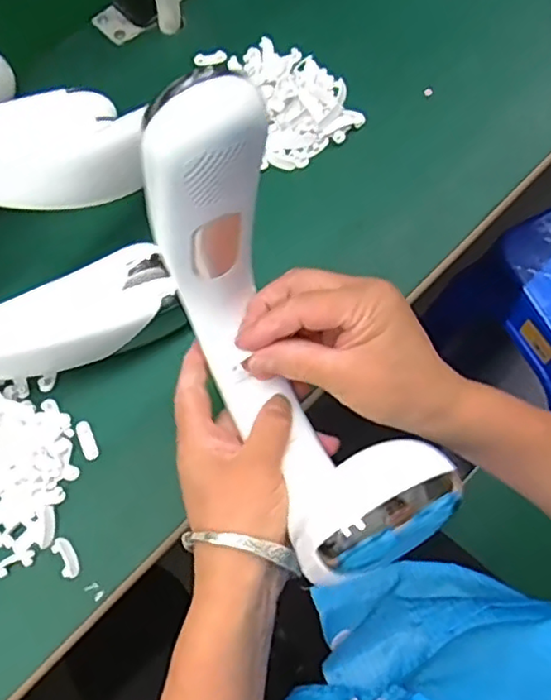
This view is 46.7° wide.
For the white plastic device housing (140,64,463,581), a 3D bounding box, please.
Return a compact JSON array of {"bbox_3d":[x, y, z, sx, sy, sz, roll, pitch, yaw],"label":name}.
[{"bbox_3d":[0.001,0.008,0.300,0.051,0.188,0.172,-24,72,-7],"label":"white plastic device housing"}]

